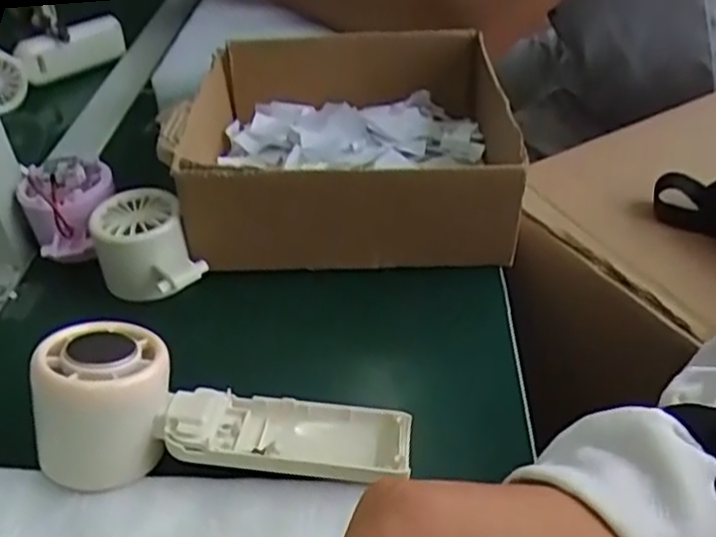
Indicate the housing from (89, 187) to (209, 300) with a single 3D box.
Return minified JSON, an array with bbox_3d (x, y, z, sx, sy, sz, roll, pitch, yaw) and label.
[{"bbox_3d":[-0.126,-0.011,0.424,0.052,0.043,0.070,-23,42,-23],"label":"housing"}]

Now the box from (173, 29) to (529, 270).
[{"bbox_3d":[-0.006,-0.087,0.488,0.208,0.073,0.199,-3,38,1],"label":"box"}]

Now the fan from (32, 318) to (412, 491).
[{"bbox_3d":[-0.058,0.066,0.322,0.164,0.049,0.062,9,38,-7],"label":"fan"}]

